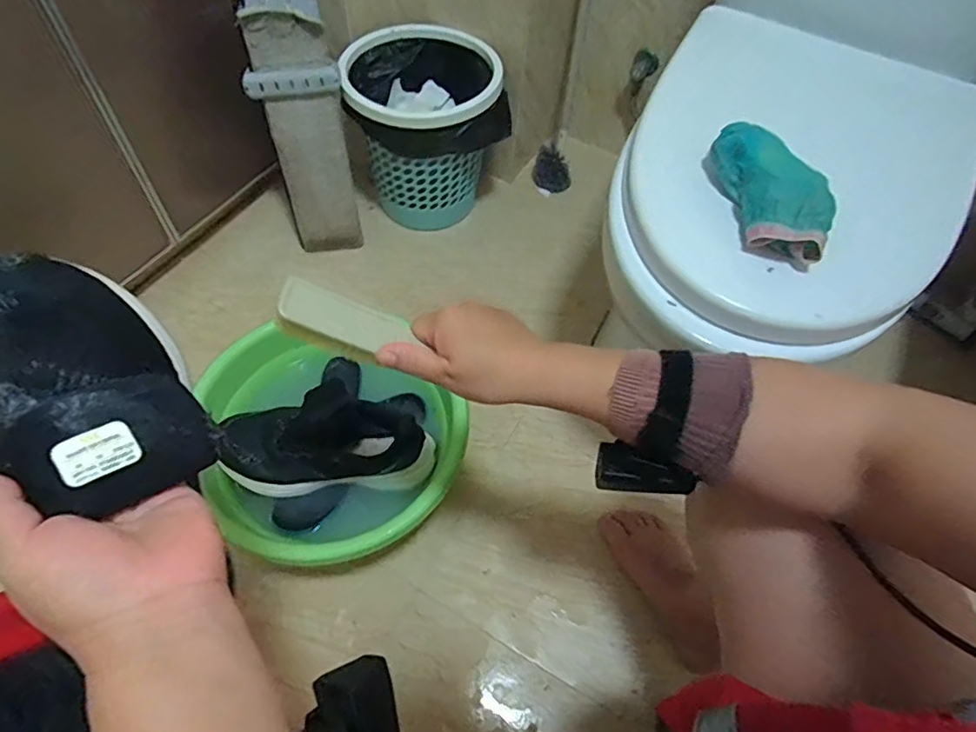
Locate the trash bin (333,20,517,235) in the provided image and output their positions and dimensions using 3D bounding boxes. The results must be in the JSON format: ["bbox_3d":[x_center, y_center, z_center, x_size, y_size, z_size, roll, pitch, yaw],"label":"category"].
[{"bbox_3d":[-0.119,-0.434,1.064,0.269,0.281,0.232,-12,58,-11],"label":"trash bin"}]

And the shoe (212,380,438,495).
[{"bbox_3d":[-0.217,0.100,0.760,0.285,0.089,0.117,-4,57,-6],"label":"shoe"}]

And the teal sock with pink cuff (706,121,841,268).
[{"bbox_3d":[0.276,-0.170,0.541,0.075,0.050,0.160,-6,57,-8],"label":"teal sock with pink cuff"}]

